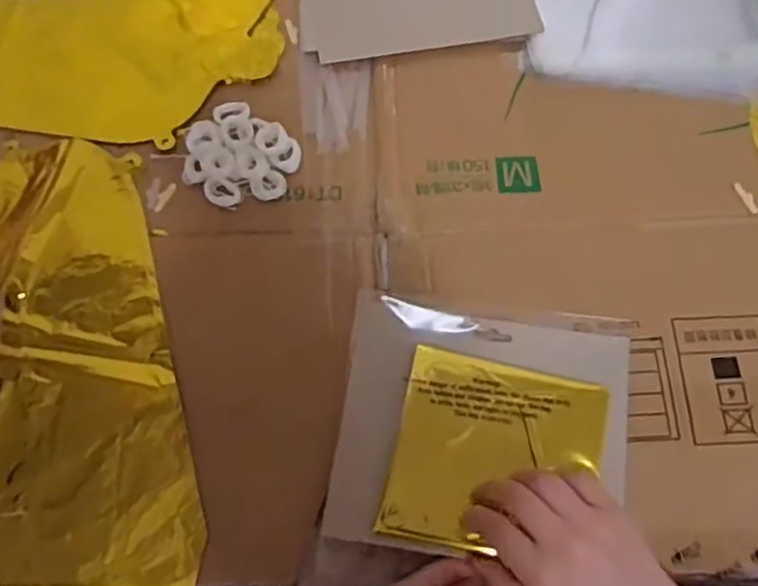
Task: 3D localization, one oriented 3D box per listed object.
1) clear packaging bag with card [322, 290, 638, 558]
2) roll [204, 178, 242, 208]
[{"bbox_3d":[0.072,0.088,0.461,0.193,0.012,0.171,6,69,4],"label":"clear packaging bag with card"},{"bbox_3d":[-0.121,-0.077,0.519,0.027,0.009,0.021,-4,69,0],"label":"roll"}]

